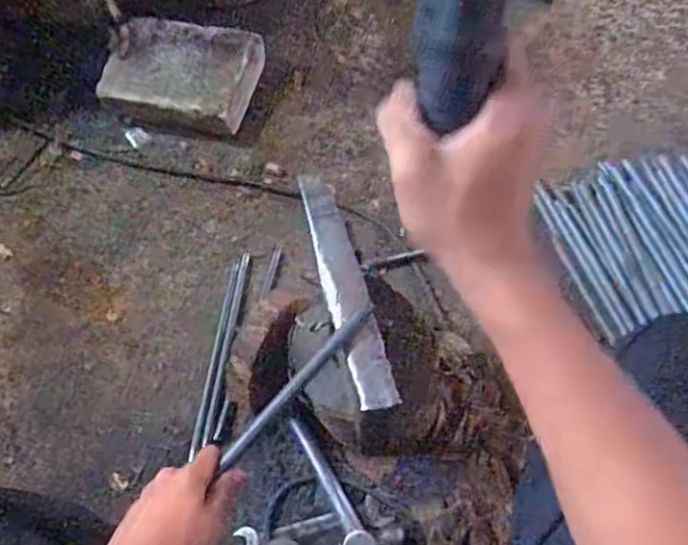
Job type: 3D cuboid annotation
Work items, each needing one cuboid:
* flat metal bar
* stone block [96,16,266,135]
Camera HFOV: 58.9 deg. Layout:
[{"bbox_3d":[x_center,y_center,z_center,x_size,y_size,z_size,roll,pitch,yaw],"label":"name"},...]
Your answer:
[{"bbox_3d":[0.001,0.011,0.668,0.045,0.010,0.288,-13,61,-3],"label":"flat metal bar"},{"bbox_3d":[-0.322,-0.401,1.198,0.286,0.085,0.214,16,68,13],"label":"stone block"}]

